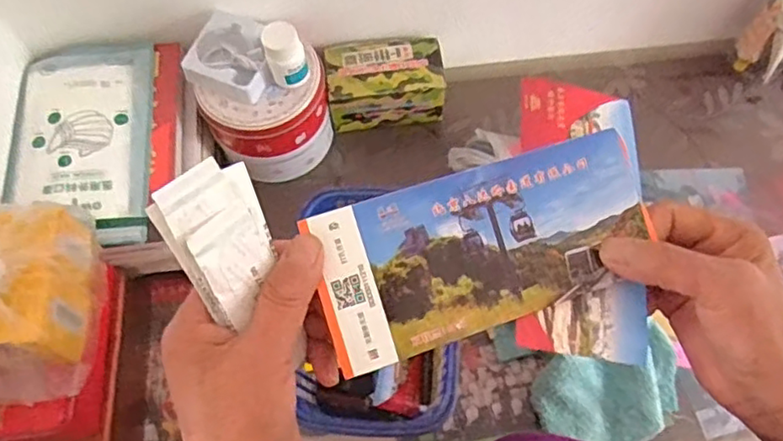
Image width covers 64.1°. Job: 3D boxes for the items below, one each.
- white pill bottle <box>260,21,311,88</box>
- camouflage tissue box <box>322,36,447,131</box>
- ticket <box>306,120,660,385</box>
[{"bbox_3d":[-0.103,-0.160,0.612,0.038,0.065,0.031,-17,67,-6],"label":"white pill bottle"},{"bbox_3d":[-0.007,-0.158,0.737,0.129,0.086,0.080,-8,67,-2],"label":"camouflage tissue box"},{"bbox_3d":[0.047,0.012,0.308,0.165,0.004,0.076,-18,92,-11],"label":"ticket"}]

